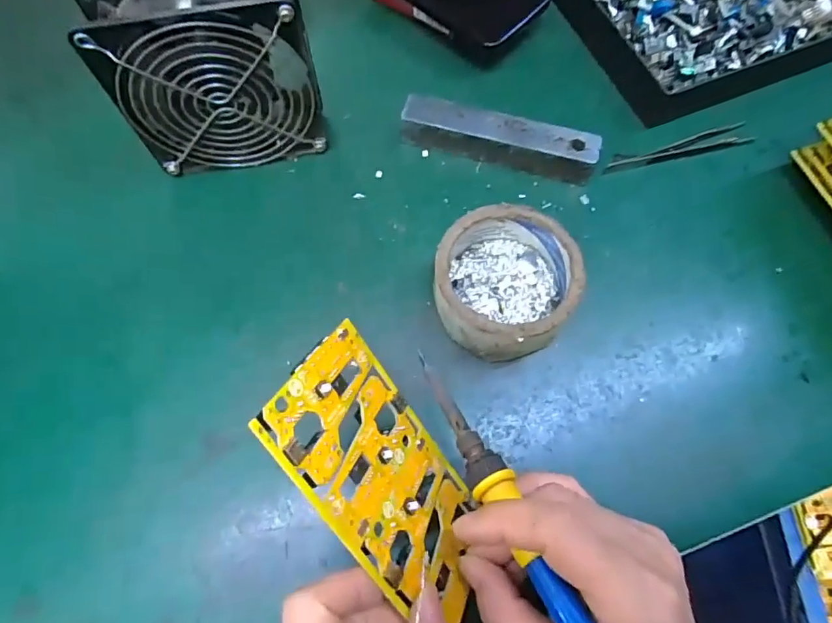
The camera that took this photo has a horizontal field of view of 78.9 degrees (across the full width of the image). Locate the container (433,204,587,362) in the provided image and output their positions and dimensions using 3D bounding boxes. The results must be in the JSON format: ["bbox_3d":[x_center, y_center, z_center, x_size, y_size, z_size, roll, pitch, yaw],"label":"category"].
[{"bbox_3d":[0.053,-0.017,0.313,0.085,0.045,0.085,0,69,-1],"label":"container"}]

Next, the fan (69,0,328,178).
[{"bbox_3d":[-0.125,-0.148,0.322,0.117,0.117,0.047,-11,70,-5],"label":"fan"}]

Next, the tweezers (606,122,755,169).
[{"bbox_3d":[0.196,-0.121,0.374,0.108,0.010,0.016,-13,70,-6],"label":"tweezers"}]

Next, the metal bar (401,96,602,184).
[{"bbox_3d":[0.060,-0.123,0.363,0.136,0.029,0.026,16,70,5],"label":"metal bar"}]

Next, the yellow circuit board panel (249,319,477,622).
[{"bbox_3d":[-0.011,0.075,0.234,0.134,0.004,0.078,56,34,-16],"label":"yellow circuit board panel"}]

